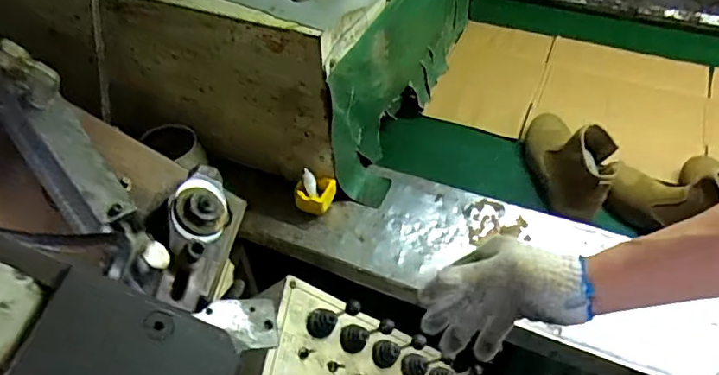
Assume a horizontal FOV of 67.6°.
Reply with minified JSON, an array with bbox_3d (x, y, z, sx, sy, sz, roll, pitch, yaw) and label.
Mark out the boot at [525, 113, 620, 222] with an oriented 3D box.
[{"bbox_3d":[0.405,-0.062,1.054,0.099,0.175,0.270,-3,32,-2],"label":"boot"}]

